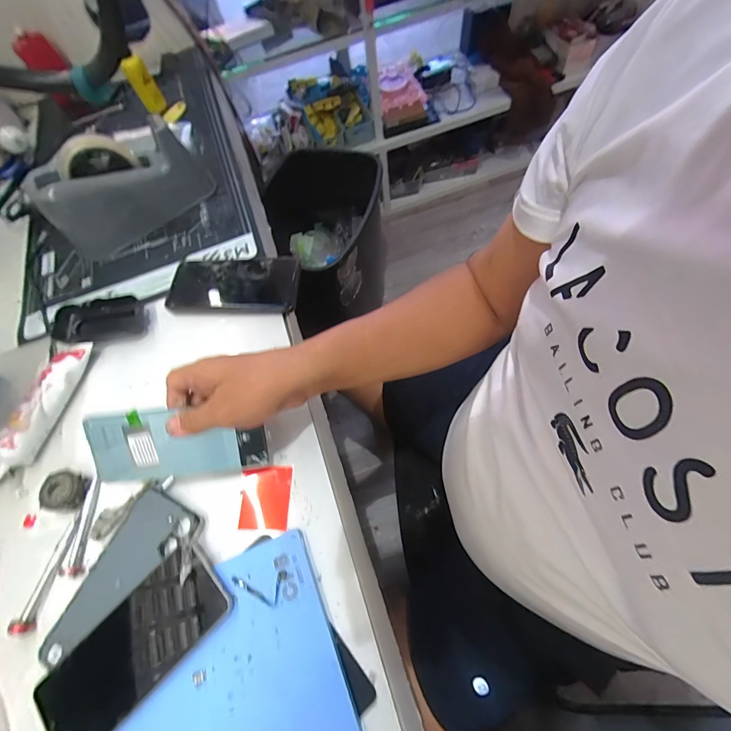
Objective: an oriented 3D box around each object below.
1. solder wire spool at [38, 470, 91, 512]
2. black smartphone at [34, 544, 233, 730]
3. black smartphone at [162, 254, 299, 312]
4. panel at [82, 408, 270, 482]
[{"bbox_3d":[-0.305,0.128,0.381,0.039,0.022,0.038,-1,63,3],"label":"solder wire spool"},{"bbox_3d":[-0.195,0.238,0.315,0.073,0.006,0.164,41,79,22],"label":"black smartphone"},{"bbox_3d":[-0.172,-0.105,0.477,0.180,0.011,0.079,0,66,12],"label":"black smartphone"},{"bbox_3d":[-0.172,0.072,0.346,0.152,0.007,0.066,-4,107,-5],"label":"panel"}]

